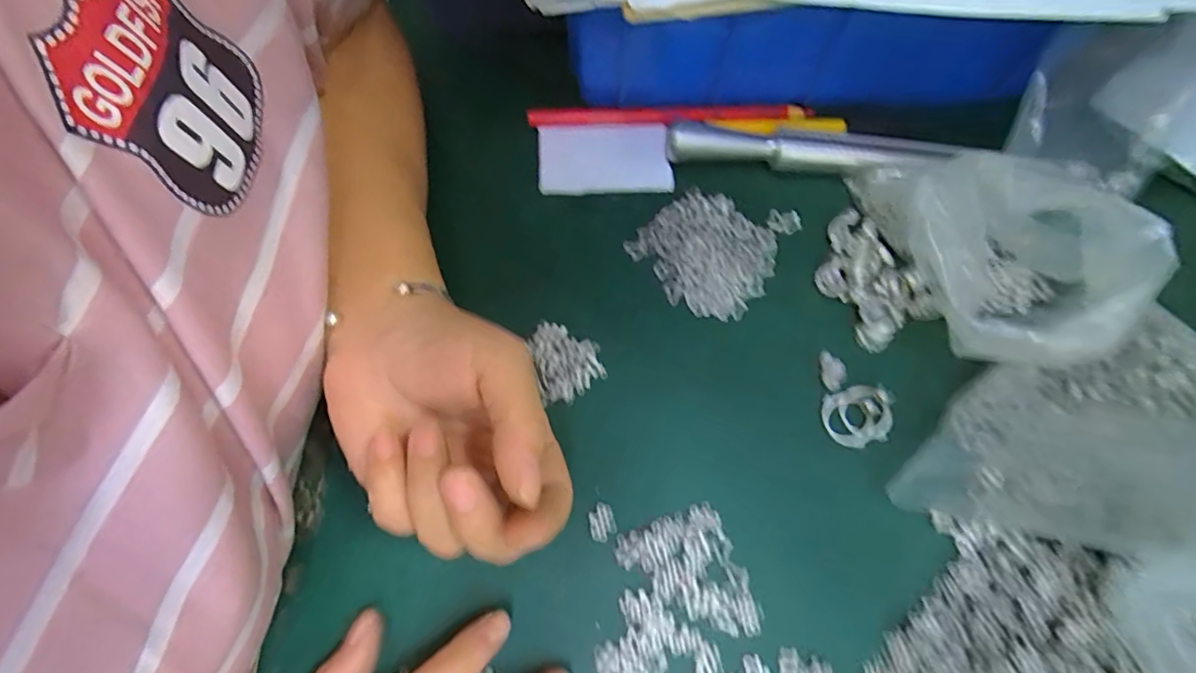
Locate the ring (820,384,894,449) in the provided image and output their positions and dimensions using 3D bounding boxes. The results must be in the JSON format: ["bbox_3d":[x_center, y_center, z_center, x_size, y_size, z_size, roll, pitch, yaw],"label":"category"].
[{"bbox_3d":[0.128,0.039,0.261,0.033,0.009,0.028,-18,71,-4],"label":"ring"}]

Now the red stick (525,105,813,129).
[{"bbox_3d":[0.041,-0.130,0.313,0.163,0.007,0.011,-1,70,2],"label":"red stick"}]

